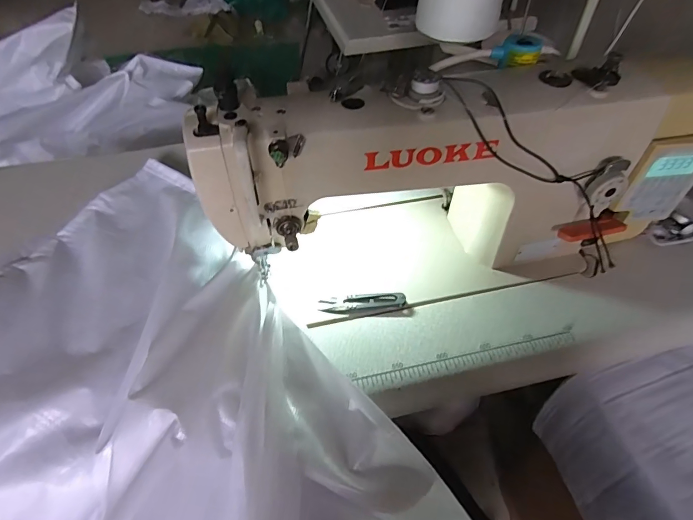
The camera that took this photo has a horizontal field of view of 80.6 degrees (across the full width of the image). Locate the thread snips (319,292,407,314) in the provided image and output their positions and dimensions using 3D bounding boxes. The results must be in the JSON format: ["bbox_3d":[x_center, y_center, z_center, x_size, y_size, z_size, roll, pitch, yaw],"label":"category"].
[{"bbox_3d":[0.020,0.049,0.486,0.099,0.009,0.022,-5,49,-4],"label":"thread snips"}]

